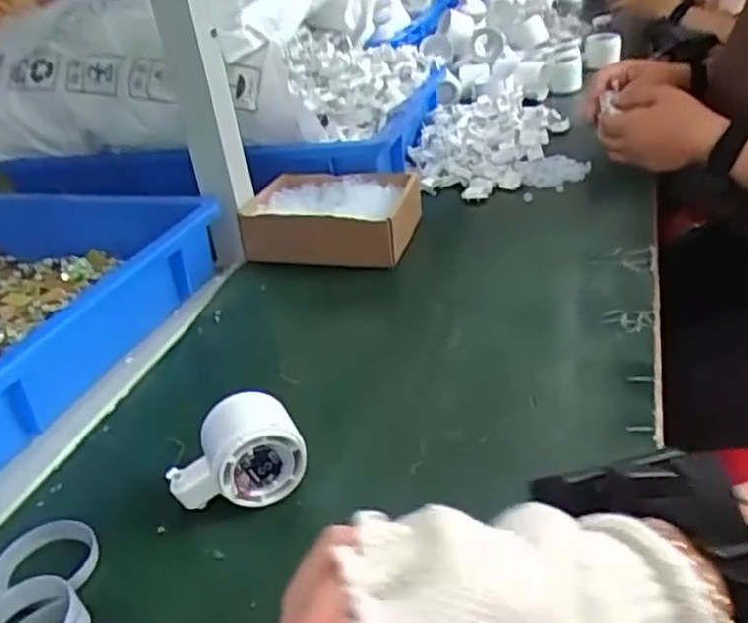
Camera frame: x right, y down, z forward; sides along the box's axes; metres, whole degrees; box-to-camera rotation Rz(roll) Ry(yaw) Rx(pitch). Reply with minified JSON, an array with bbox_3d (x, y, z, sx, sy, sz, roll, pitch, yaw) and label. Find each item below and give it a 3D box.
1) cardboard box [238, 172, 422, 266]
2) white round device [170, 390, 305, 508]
[{"bbox_3d":[-0.042,-0.105,0.781,0.174,0.050,0.147,6,33,20],"label":"cardboard box"},{"bbox_3d":[-0.086,0.091,0.457,0.086,0.063,0.045,-15,32,-13],"label":"white round device"}]

